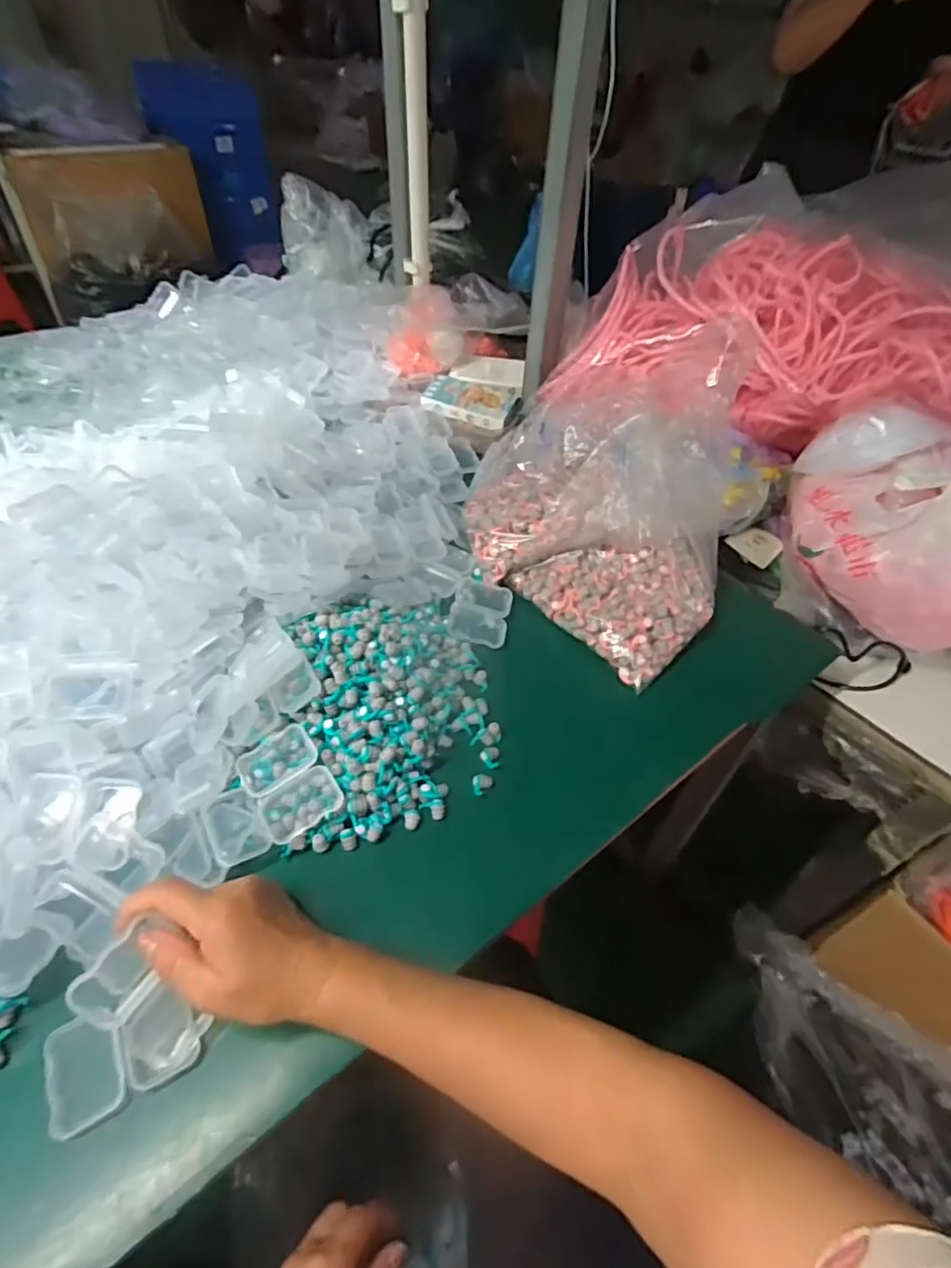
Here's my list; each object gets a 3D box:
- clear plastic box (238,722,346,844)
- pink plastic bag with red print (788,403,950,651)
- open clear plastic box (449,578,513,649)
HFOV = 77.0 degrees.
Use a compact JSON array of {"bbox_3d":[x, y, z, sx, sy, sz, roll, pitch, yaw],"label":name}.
[{"bbox_3d":[-0.139,0.111,0.446,0.055,0.029,0.073,-27,54,-26],"label":"clear plastic box"},{"bbox_3d":[0.459,-0.113,0.628,0.181,0.161,0.256,-30,56,-28],"label":"pink plastic bag with red print"},{"bbox_3d":[0.005,-0.020,0.592,0.057,0.016,0.079,9,47,4],"label":"open clear plastic box"}]

